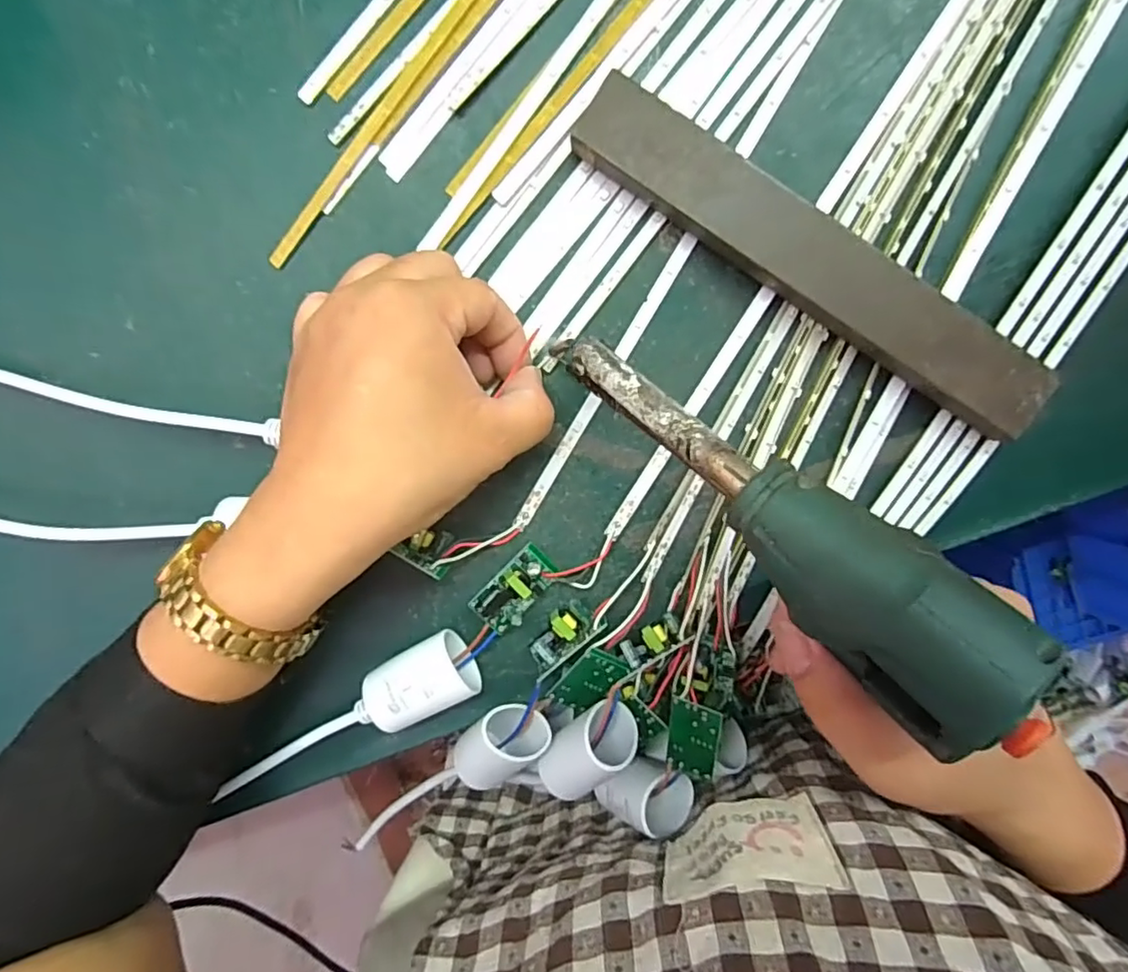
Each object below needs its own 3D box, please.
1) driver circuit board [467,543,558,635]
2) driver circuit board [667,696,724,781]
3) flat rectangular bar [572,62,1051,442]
[{"bbox_3d":[-0.021,0.045,0.257,0.036,0.018,0.021,-45,94,7],"label":"driver circuit board"},{"bbox_3d":[0.053,0.104,0.244,0.020,0.004,0.034,13,113,27],"label":"driver circuit board"},{"bbox_3d":[0.094,-0.086,0.232,0.200,0.022,0.031,34,97,-3],"label":"flat rectangular bar"}]

